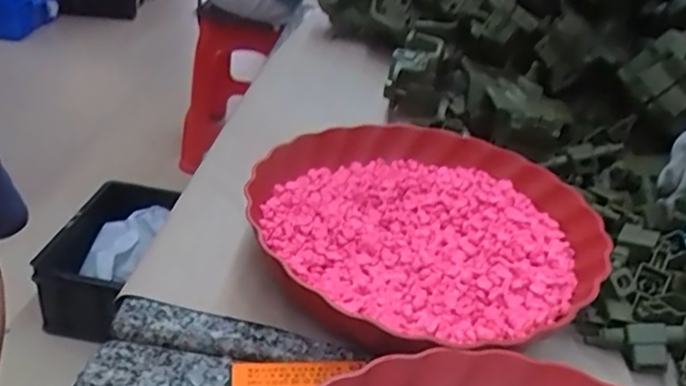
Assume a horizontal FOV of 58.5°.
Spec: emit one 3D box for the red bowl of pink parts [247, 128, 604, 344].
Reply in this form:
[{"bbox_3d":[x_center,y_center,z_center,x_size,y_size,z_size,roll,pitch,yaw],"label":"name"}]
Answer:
[{"bbox_3d":[0.053,0.024,0.443,0.235,0.045,0.241,5,32,-3],"label":"red bowl of pink parts"}]

